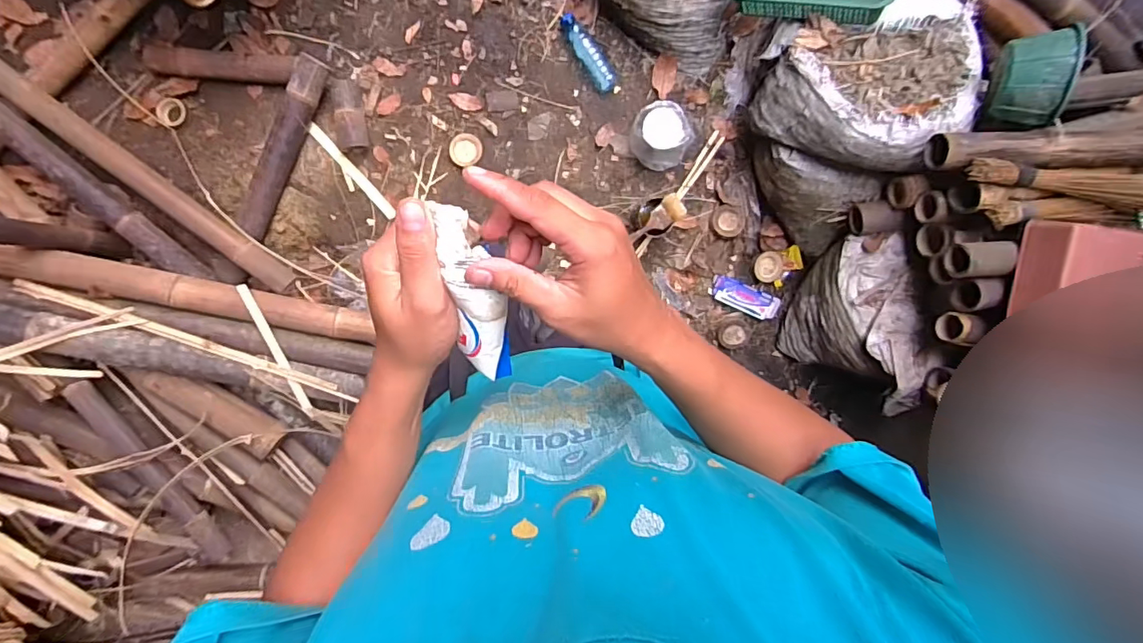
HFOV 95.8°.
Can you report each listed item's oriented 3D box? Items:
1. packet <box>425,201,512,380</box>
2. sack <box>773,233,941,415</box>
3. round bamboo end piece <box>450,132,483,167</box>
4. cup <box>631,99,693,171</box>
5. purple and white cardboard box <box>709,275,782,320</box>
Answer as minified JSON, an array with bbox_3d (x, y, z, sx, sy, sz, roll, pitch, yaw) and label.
[{"bbox_3d":[-0.064,-0.010,0.351,0.037,0.025,0.142,-14,130,-4],"label":"packet"},{"bbox_3d":[0.725,0.008,1.356,0.197,0.298,0.452,-10,95,-5],"label":"sack"},{"bbox_3d":[-0.289,-0.469,1.407,0.087,0.030,0.093,0,94,-5],"label":"round bamboo end piece"},{"bbox_3d":[0.232,-0.494,1.379,0.144,0.136,0.149,0,94,-5],"label":"cup"},{"bbox_3d":[0.509,-0.067,1.515,0.203,0.023,0.075,22,91,-6],"label":"purple and white cardboard box"}]

